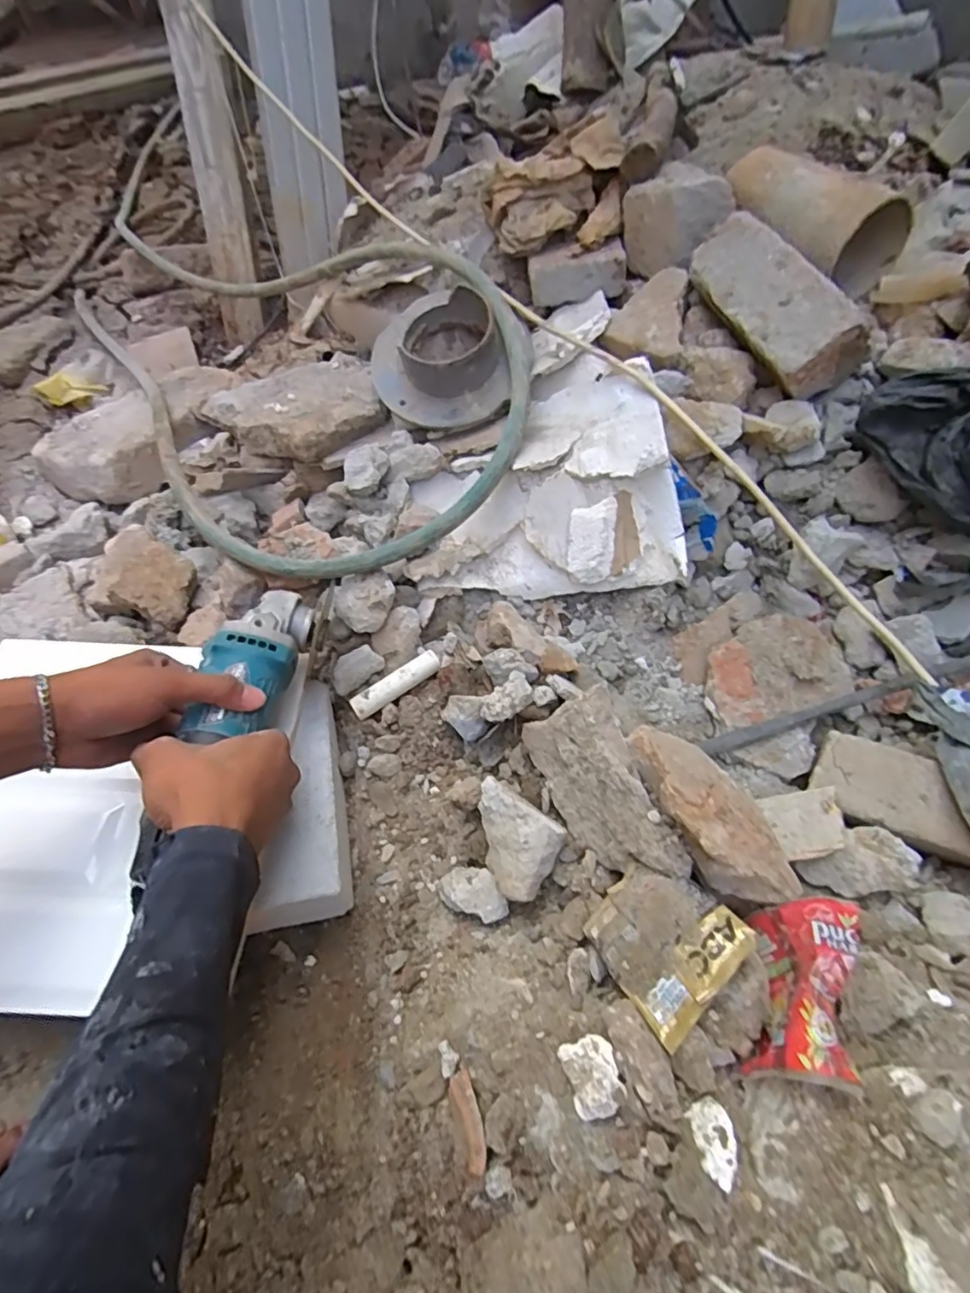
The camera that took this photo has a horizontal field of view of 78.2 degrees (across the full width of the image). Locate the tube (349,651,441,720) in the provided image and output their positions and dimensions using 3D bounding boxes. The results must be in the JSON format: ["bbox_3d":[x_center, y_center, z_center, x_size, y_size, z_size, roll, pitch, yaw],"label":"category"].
[{"bbox_3d":[-0.084,0.038,0.568,0.090,0.025,0.021,-30,60,-18],"label":"tube"}]

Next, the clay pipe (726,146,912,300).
[{"bbox_3d":[0.334,-0.455,0.639,0.076,0.090,0.200,-33,61,-19],"label":"clay pipe"}]

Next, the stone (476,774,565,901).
[{"bbox_3d":[0.017,0.159,0.490,0.086,0.050,0.067,32,62,21],"label":"stone"}]

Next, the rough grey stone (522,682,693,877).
[{"bbox_3d":[0.092,0.117,0.486,0.027,0.101,0.158,-7,58,-34],"label":"rough grey stone"}]

